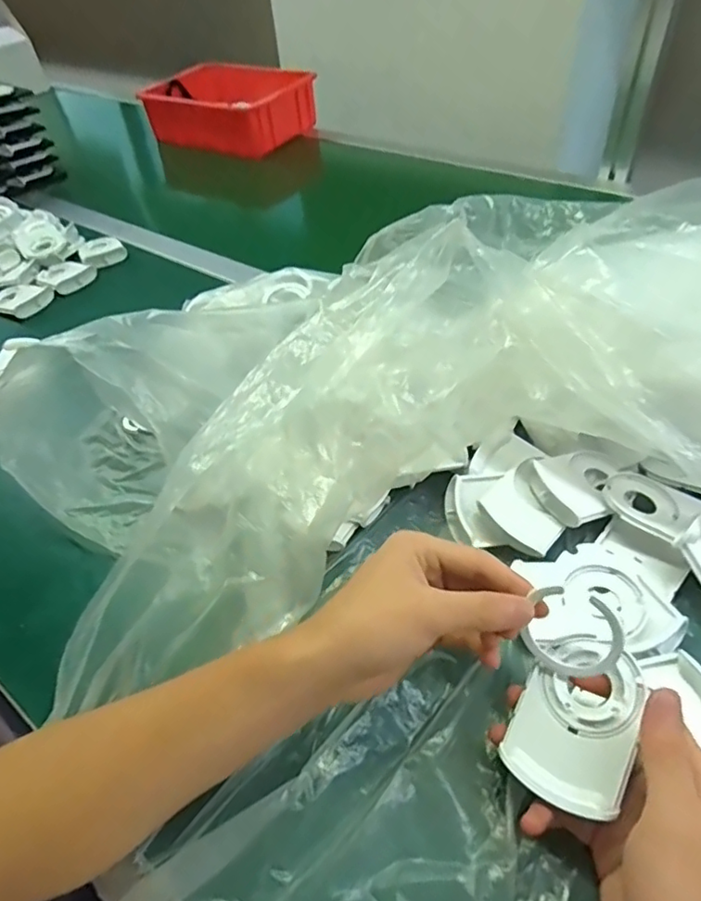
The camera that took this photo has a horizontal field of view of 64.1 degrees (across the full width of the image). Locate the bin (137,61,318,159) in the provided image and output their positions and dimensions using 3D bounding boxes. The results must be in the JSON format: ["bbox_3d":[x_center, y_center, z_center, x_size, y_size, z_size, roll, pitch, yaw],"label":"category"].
[{"bbox_3d":[-0.218,-0.656,1.069,0.297,0.100,0.196,25,54,27],"label":"bin"}]

